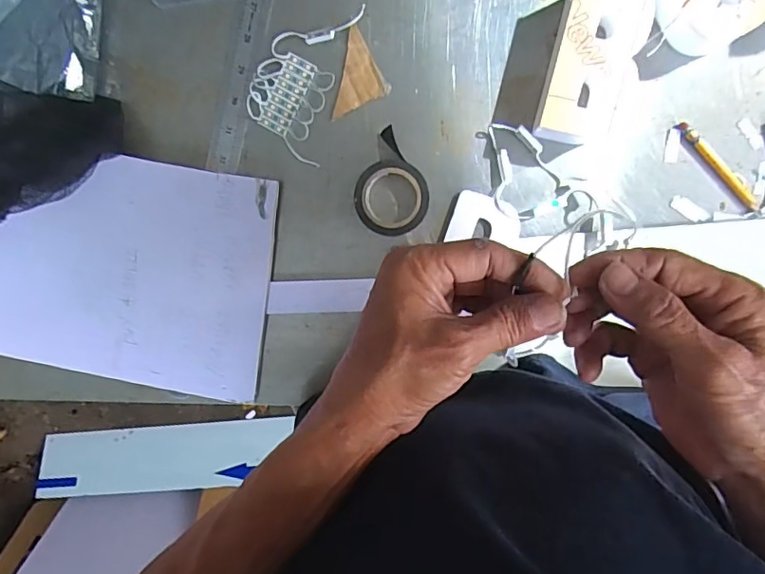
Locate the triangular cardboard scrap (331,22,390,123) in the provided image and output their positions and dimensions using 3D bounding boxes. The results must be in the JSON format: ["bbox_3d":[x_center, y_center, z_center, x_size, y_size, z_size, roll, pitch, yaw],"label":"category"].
[{"bbox_3d":[-0.014,-0.173,0.441,0.041,0.004,0.071,14,98,5],"label":"triangular cardboard scrap"}]

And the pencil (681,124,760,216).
[{"bbox_3d":[0.263,-0.092,0.415,0.010,0.006,0.090,-41,91,10],"label":"pencil"}]

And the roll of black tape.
[{"bbox_3d":[0.003,-0.081,0.440,0.058,0.019,0.078,-34,92,9],"label":"roll of black tape"}]

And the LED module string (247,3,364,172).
[{"bbox_3d":[-0.070,-0.169,0.437,0.070,0.019,0.121,19,99,4],"label":"LED module string"}]

